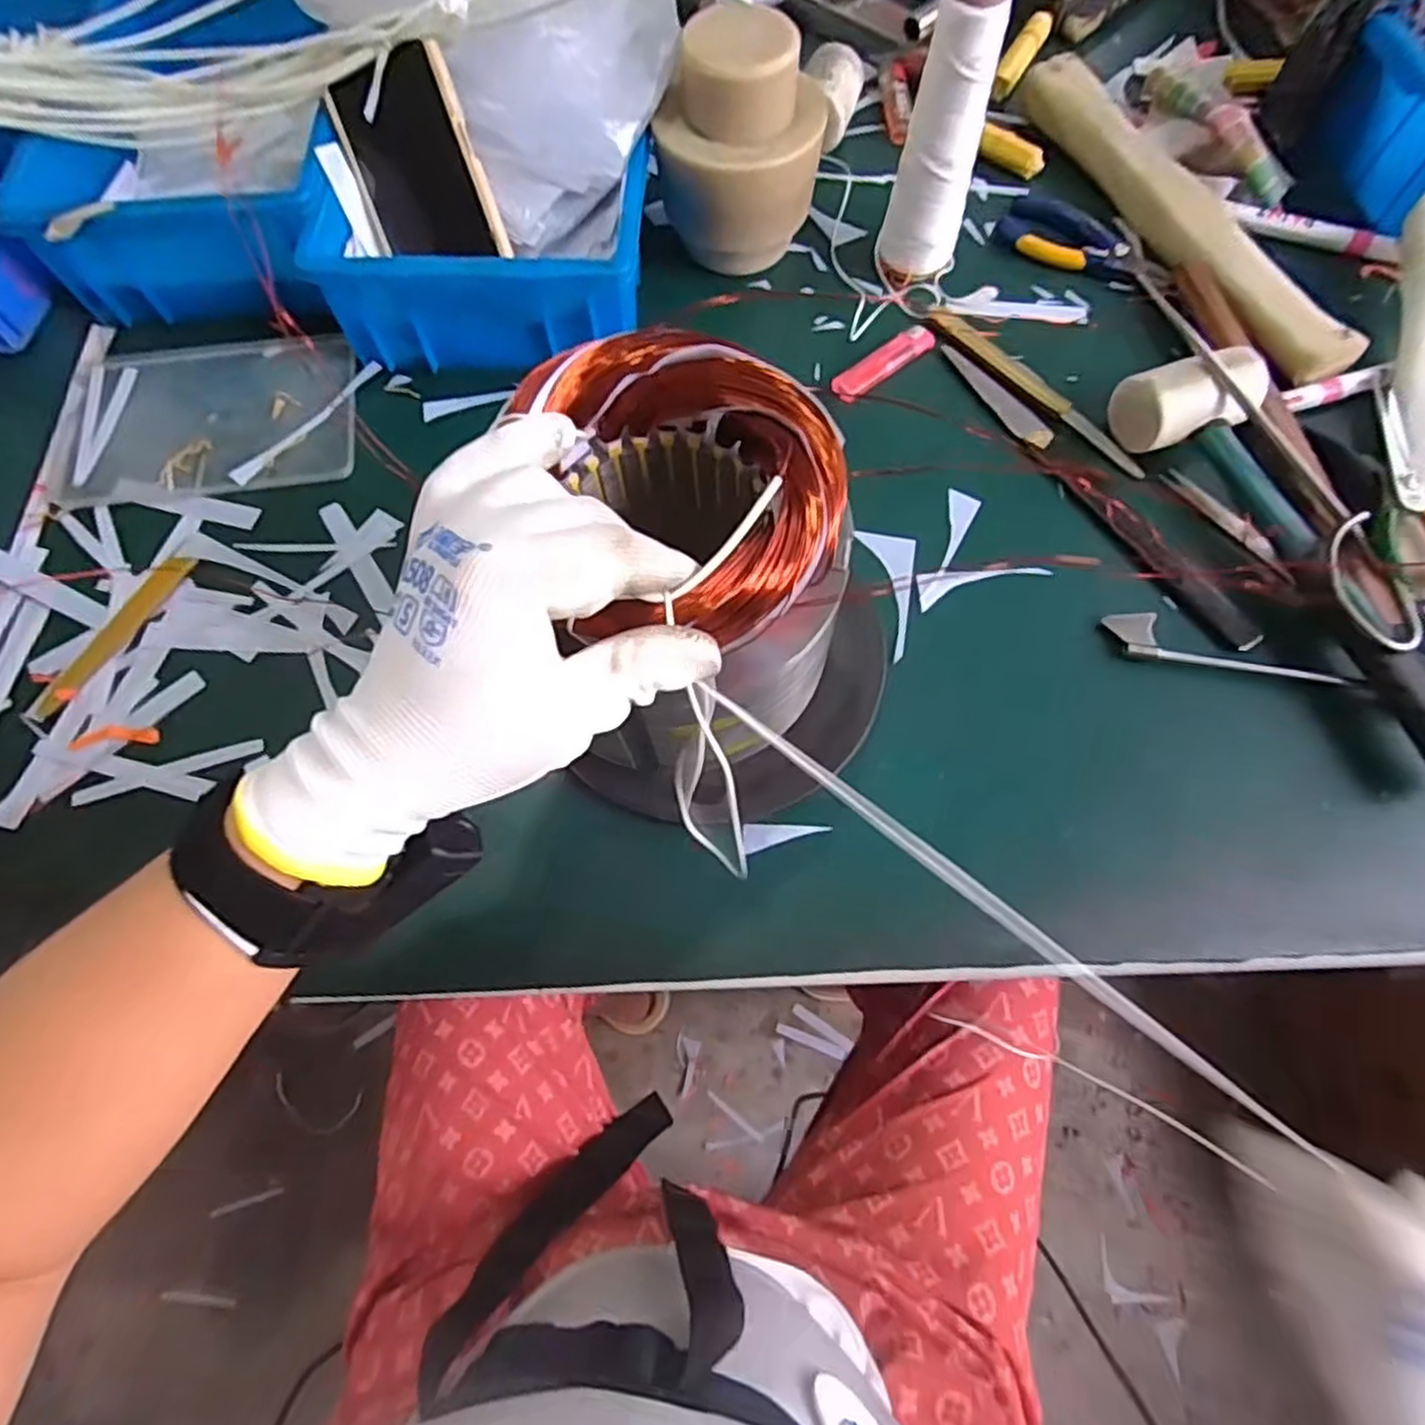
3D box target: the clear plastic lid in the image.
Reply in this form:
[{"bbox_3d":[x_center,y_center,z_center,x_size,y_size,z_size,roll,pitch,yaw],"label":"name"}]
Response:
[{"bbox_3d":[-0.327,-0.194,0.490,0.182,0.007,0.116,-5,67,-2],"label":"clear plastic lid"}]

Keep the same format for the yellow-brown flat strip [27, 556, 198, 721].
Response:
[{"bbox_3d":[-0.345,-0.045,0.432,0.019,0.005,0.117,27,70,11],"label":"yellow-brown flat strip"}]

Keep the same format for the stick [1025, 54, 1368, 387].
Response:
[{"bbox_3d":[0.329,-0.363,0.535,0.035,0.030,0.340,-20,69,-8],"label":"stick"}]

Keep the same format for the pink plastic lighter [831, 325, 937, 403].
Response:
[{"bbox_3d":[0.116,-0.237,0.506,0.081,0.009,0.023,-36,72,-14],"label":"pink plastic lighter"}]

